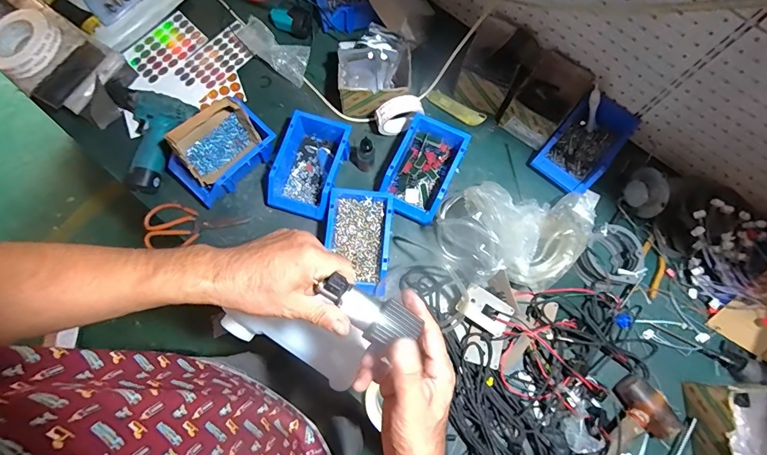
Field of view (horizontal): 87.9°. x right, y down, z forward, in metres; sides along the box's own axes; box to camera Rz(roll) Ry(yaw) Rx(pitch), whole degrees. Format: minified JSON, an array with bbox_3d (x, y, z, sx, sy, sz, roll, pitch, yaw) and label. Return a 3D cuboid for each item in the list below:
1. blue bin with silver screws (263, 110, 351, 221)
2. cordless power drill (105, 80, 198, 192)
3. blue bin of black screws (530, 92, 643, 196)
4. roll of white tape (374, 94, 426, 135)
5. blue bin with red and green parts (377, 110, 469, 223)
[{"bbox_3d":[-0.143,-0.118,0.769,0.122,0.078,0.191,18,76,3],"label":"blue bin with silver screws"},{"bbox_3d":[-0.495,-0.183,0.795,0.184,0.047,0.199,23,76,5],"label":"cordless power drill"},{"bbox_3d":[0.393,-0.162,0.775,0.114,0.075,0.179,41,78,9],"label":"blue bin of black screws"},{"bbox_3d":[0.030,-0.219,0.791,0.093,0.081,0.041,-21,77,-7],"label":"roll of white tape"},{"bbox_3d":[0.076,-0.111,0.767,0.119,0.063,0.192,26,76,5],"label":"blue bin with red and green parts"}]

